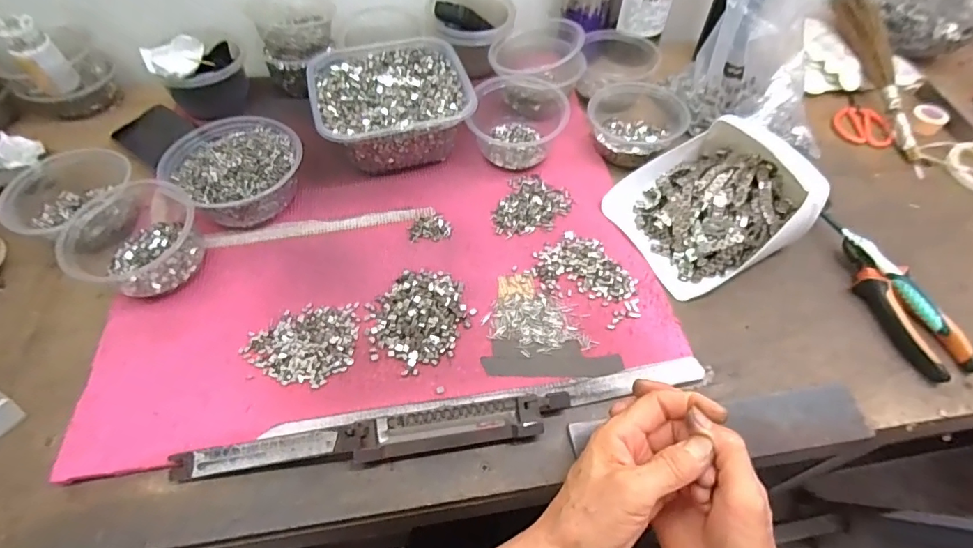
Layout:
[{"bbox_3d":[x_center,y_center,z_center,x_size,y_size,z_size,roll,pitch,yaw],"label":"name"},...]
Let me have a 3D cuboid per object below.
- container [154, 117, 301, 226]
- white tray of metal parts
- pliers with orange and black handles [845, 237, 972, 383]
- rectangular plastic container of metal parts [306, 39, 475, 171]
[{"bbox_3d":[-0.265,-0.111,0.529,0.124,0.060,0.129,0,53,0],"label":"container"},{"bbox_3d":[0.236,-0.085,0.504,0.171,0.071,0.159,-24,59,-17],"label":"white tray of metal parts"},{"bbox_3d":[0.400,0.030,0.468,0.062,0.024,0.144,-4,59,-4],"label":"pliers with orange and black handles"},{"bbox_3d":[-0.112,-0.208,0.584,0.171,0.063,0.177,-13,60,-9],"label":"rectangular plastic container of metal parts"}]

